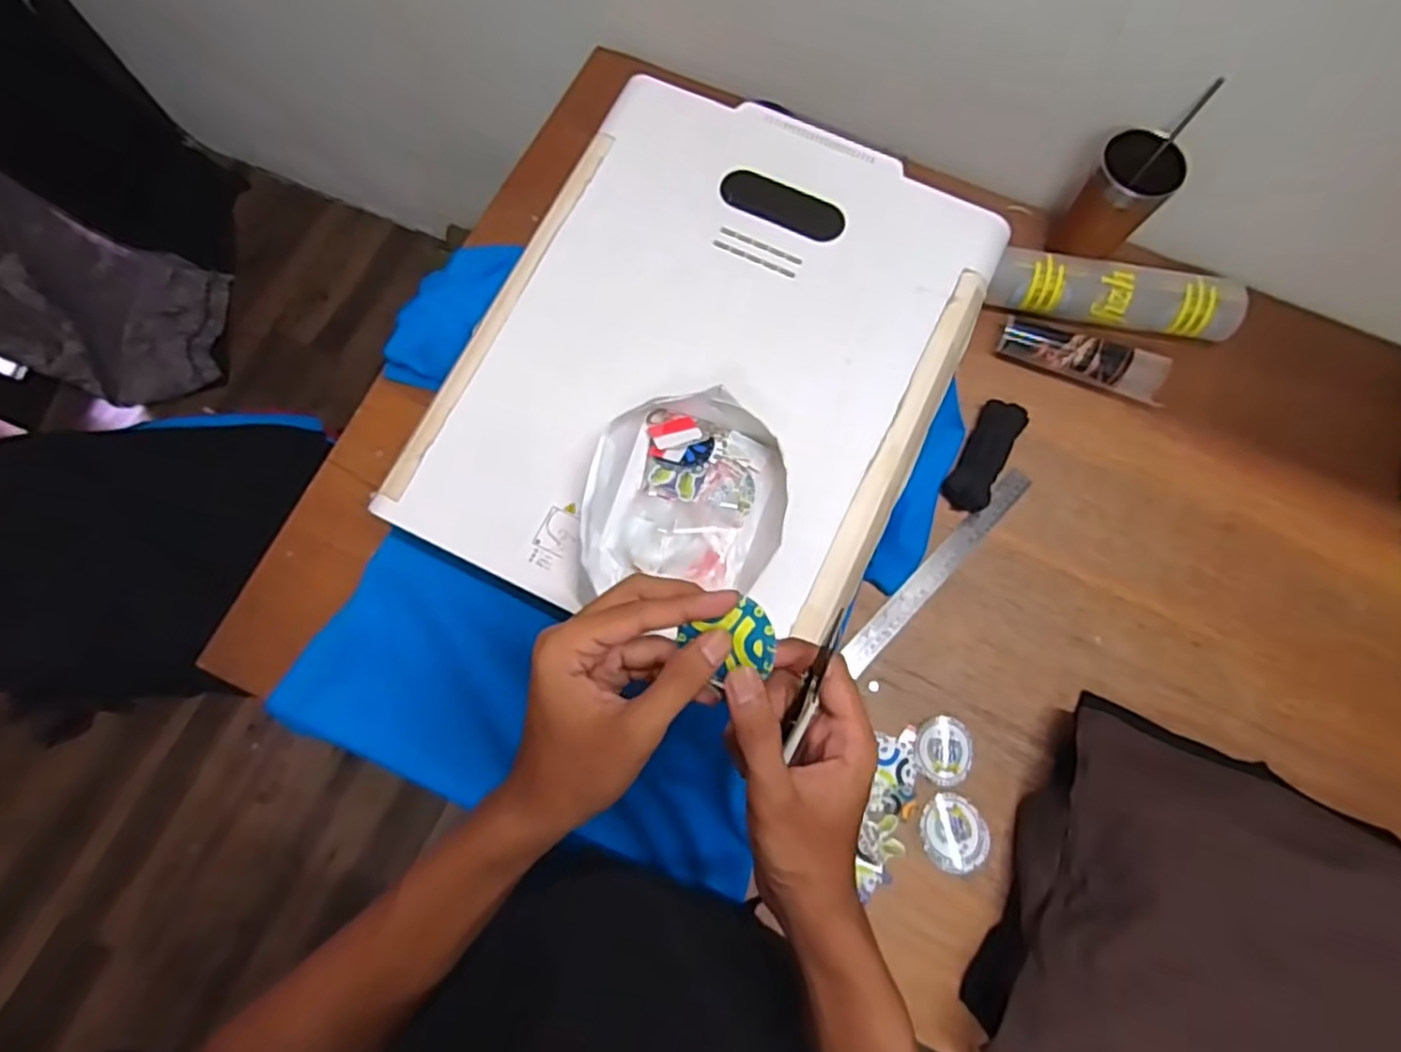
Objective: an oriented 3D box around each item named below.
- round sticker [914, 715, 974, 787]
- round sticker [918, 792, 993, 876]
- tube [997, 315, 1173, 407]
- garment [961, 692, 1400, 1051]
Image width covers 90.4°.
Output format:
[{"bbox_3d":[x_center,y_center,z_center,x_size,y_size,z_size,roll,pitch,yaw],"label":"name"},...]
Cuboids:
[{"bbox_3d":[0.243,0.224,0.694,0.054,0.006,0.064,15,76,3],"label":"round sticker"},{"bbox_3d":[0.248,0.298,0.673,0.065,0.005,0.069,0,76,-1],"label":"round sticker"},{"bbox_3d":[0.422,-0.183,0.776,0.179,0.051,0.042,18,76,4],"label":"tube"},{"bbox_3d":[0.529,0.420,0.600,0.528,0.093,0.351,26,77,5],"label":"garment"}]

